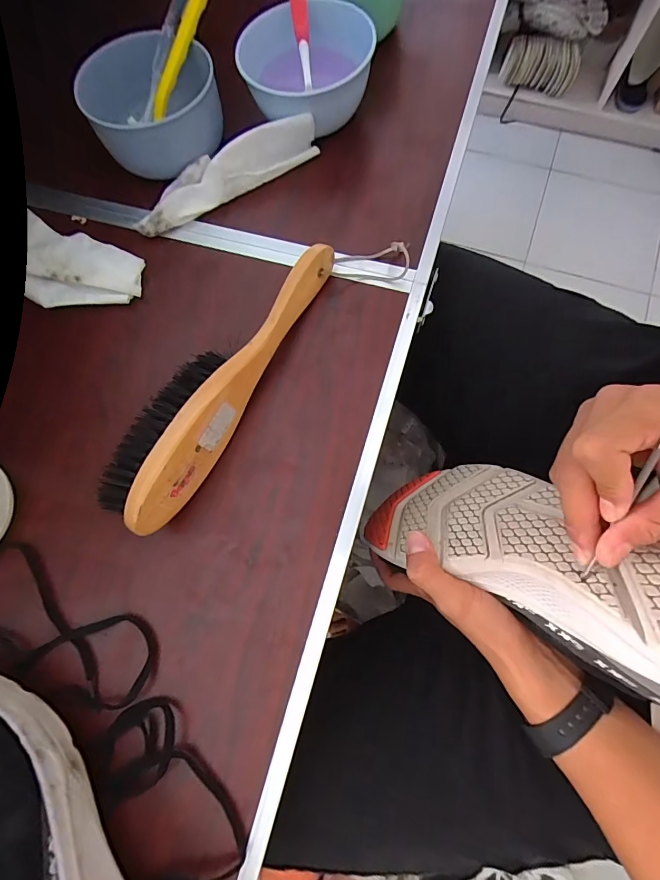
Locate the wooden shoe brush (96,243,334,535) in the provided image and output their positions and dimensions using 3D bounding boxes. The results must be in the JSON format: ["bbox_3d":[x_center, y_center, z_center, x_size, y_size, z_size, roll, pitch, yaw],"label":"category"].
[{"bbox_3d":[-0.075,-0.047,0.295,0.052,0.048,0.231,29,78,9],"label":"wooden shoe brush"}]

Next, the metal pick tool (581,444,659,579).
[{"bbox_3d":[0.158,0.026,0.216,0.005,0.006,0.117,16,112,5],"label":"metal pick tool"}]

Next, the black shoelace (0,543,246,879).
[{"bbox_3d":[-0.149,0.158,0.264,0.254,0.017,0.083,39,80,11],"label":"black shoelace"}]

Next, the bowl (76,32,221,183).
[{"bbox_3d":[-0.145,-0.278,0.347,0.107,0.053,0.112,-13,75,-1],"label":"bowl"}]

